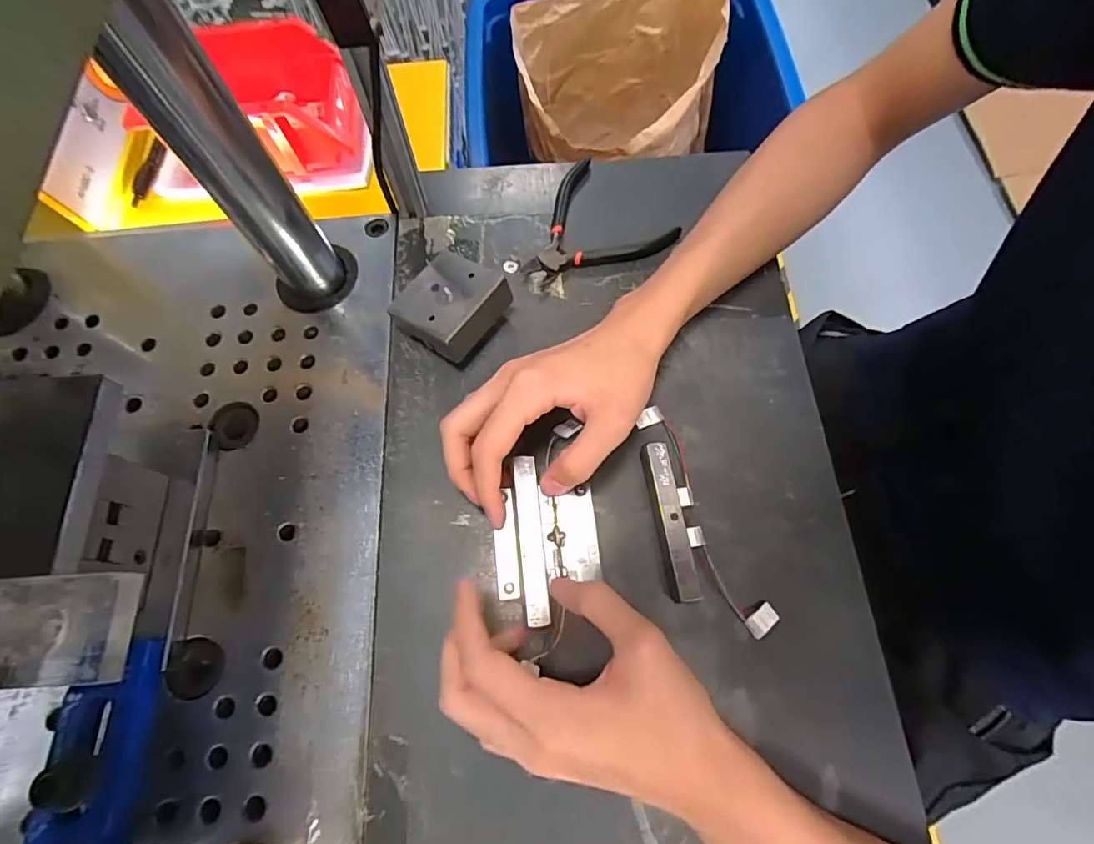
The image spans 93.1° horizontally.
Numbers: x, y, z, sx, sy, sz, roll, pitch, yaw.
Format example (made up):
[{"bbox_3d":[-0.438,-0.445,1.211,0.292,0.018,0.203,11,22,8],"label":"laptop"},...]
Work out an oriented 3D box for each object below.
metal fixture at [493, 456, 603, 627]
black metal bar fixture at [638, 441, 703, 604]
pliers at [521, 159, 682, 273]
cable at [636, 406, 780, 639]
[{"bbox_3d":[0.000,0.069,0.316,0.062,0.034,0.097,-6,69,-1],"label":"metal fixture"},{"bbox_3d":[0.075,0.061,0.324,0.017,0.020,0.096,-9,69,-2],"label":"black metal bar fixture"},{"bbox_3d":[0.031,-0.146,0.406,0.103,0.011,0.107,42,75,15],"label":"pliers"},{"bbox_3d":[0.097,0.059,0.330,0.027,0.010,0.153,-23,70,-7],"label":"cable"}]

